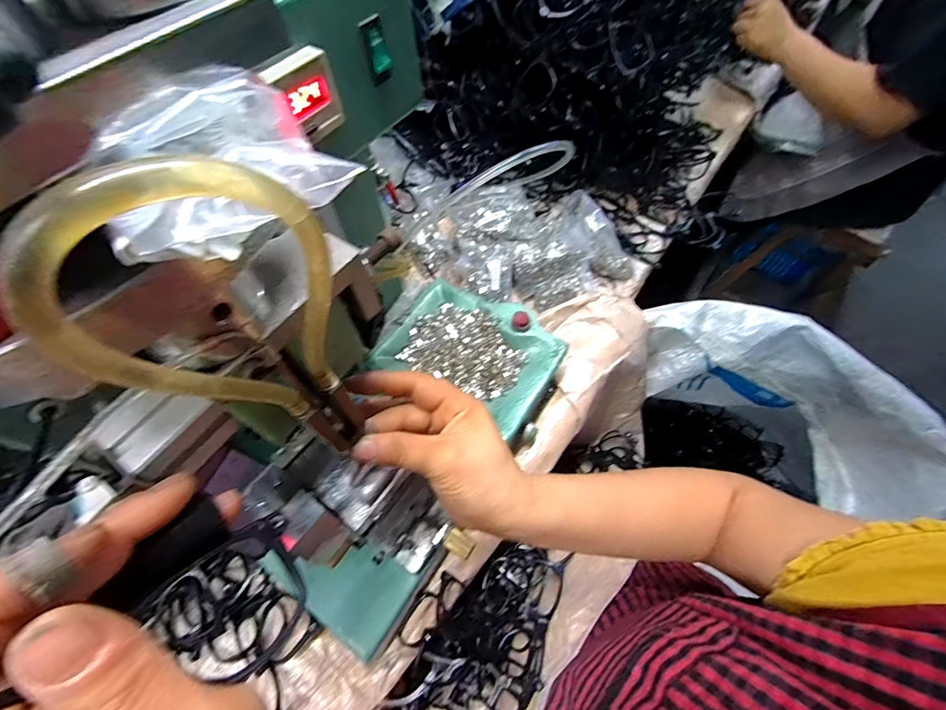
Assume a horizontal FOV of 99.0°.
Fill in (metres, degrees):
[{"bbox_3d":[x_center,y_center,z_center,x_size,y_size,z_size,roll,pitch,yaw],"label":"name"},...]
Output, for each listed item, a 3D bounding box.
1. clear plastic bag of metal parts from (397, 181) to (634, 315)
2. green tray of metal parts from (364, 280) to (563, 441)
[{"bbox_3d":[0.065,-0.171,0.606,0.329,0.080,0.205,14,62,10],"label":"clear plastic bag of metal parts"},{"bbox_3d":[-0.001,-0.008,0.470,0.189,0.016,0.145,27,65,16],"label":"green tray of metal parts"}]

